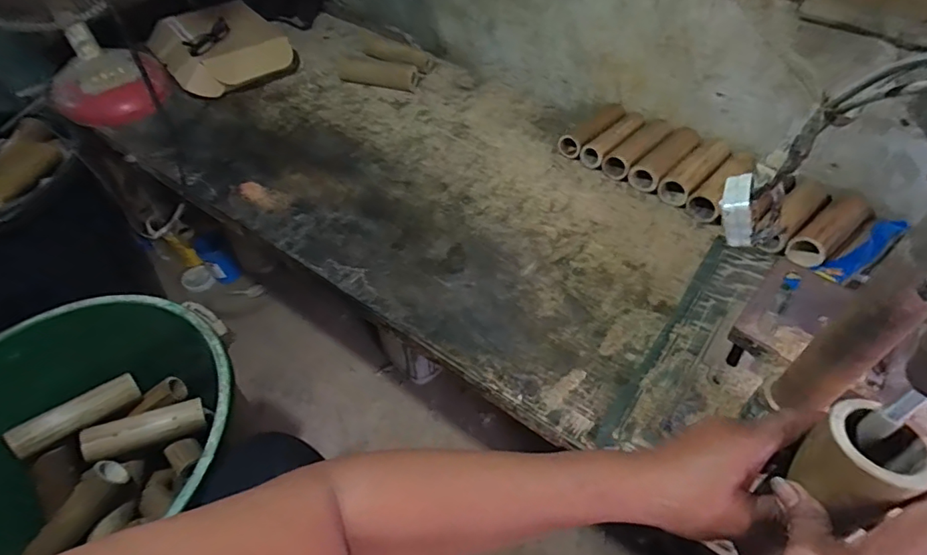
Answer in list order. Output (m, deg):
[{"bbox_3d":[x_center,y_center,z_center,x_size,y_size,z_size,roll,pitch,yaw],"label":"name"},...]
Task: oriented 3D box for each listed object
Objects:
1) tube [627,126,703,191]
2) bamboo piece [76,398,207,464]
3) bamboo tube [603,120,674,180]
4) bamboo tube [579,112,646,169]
[{"bbox_3d":[0.400,-0.233,0.993,0.061,0.045,0.190,35,58,27],"label":"tube"},{"bbox_3d":[-0.551,0.259,0.878,0.179,0.042,0.057,-12,48,-34],"label":"bamboo piece"},{"bbox_3d":[0.355,-0.259,1.018,0.053,0.044,0.199,35,58,27],"label":"bamboo tube"},{"bbox_3d":[0.311,-0.281,1.031,0.047,0.040,0.195,35,58,27],"label":"bamboo tube"}]

